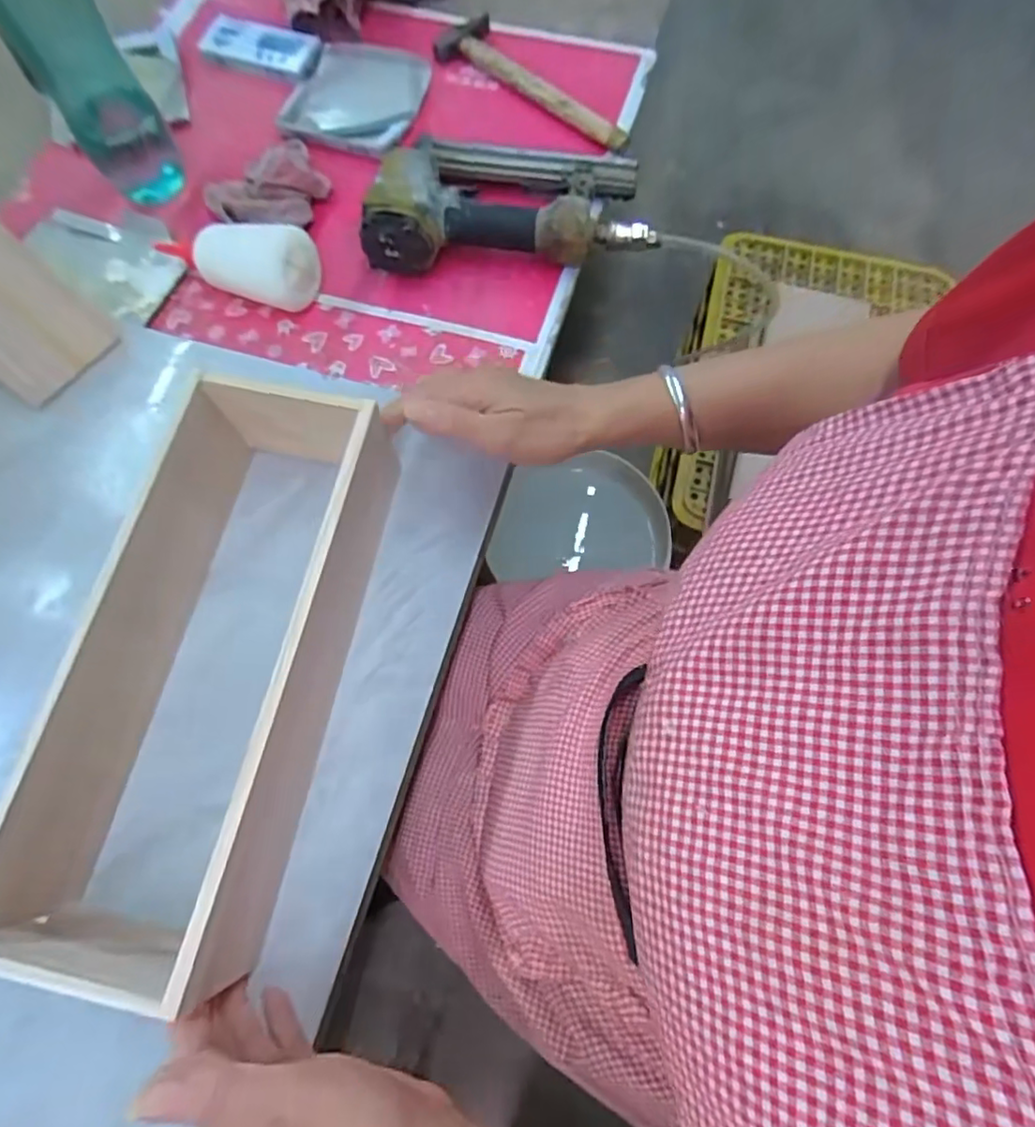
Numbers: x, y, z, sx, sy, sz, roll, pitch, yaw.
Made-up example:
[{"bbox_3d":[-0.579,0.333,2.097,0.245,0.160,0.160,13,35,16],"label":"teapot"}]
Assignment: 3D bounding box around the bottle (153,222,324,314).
[{"bbox_3d":[-0.252,-0.265,0.519,0.159,0.059,0.052,12,70,5],"label":"bottle"}]

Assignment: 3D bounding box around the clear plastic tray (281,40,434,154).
[{"bbox_3d":[-0.169,-0.477,0.612,0.134,0.034,0.115,8,70,3],"label":"clear plastic tray"}]

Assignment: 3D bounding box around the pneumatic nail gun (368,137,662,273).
[{"bbox_3d":[-0.007,-0.328,0.534,0.241,0.070,0.137,0,69,0],"label":"pneumatic nail gun"}]

